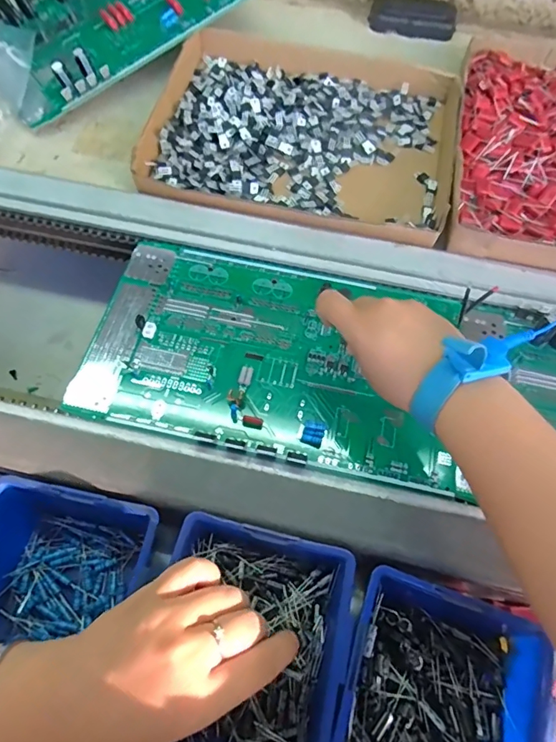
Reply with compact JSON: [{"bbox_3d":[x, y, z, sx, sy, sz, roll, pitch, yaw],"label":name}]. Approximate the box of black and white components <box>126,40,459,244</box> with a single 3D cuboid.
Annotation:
[{"bbox_3d":[0.031,-0.263,0.502,0.309,0.035,0.265,12,60,3],"label":"box of black and white components"}]

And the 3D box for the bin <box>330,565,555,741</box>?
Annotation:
[{"bbox_3d":[0.098,0.208,0.289,0.117,0.052,0.126,19,61,7],"label":"bin"}]

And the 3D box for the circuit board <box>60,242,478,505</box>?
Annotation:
[{"bbox_3d":[-0.001,-0.015,0.397,0.302,0.010,0.180,13,60,3],"label":"circuit board"}]

